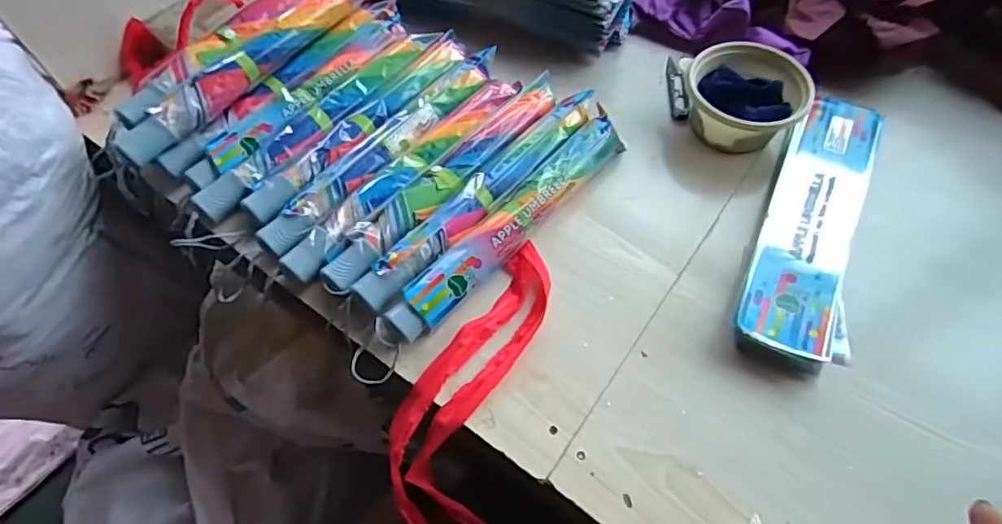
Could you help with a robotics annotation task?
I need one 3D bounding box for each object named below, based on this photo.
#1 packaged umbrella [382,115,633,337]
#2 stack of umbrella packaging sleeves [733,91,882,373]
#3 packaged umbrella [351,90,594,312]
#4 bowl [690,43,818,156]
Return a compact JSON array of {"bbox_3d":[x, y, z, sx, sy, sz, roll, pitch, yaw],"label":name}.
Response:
[{"bbox_3d":[0.015,-0.042,0.579,0.045,0.056,0.332,39,65,22],"label":"packaged umbrella"},{"bbox_3d":[0.334,-0.042,0.578,0.105,0.048,0.349,22,60,13],"label":"stack of umbrella packaging sleeves"},{"bbox_3d":[-0.020,-0.074,0.592,0.047,0.057,0.335,37,64,21],"label":"packaged umbrella"},{"bbox_3d":[0.288,-0.195,0.644,0.130,0.077,0.130,0,57,0],"label":"bowl"}]

